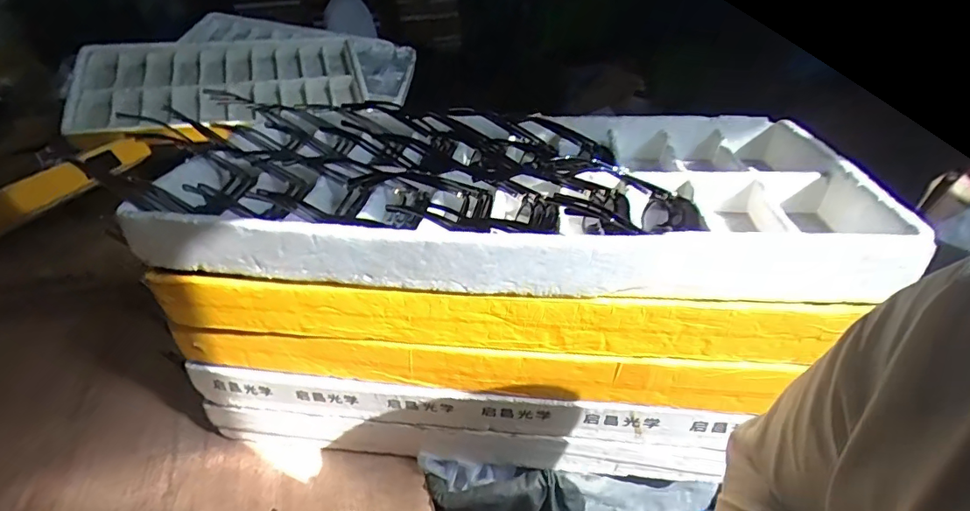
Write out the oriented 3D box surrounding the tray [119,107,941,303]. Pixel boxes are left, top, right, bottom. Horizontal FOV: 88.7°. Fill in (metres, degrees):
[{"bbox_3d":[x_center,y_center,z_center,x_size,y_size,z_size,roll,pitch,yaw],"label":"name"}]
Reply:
[{"bbox_3d":[0.032,-0.098,0.650,0.812,0.099,0.403,-1,32,5],"label":"tray"}]

